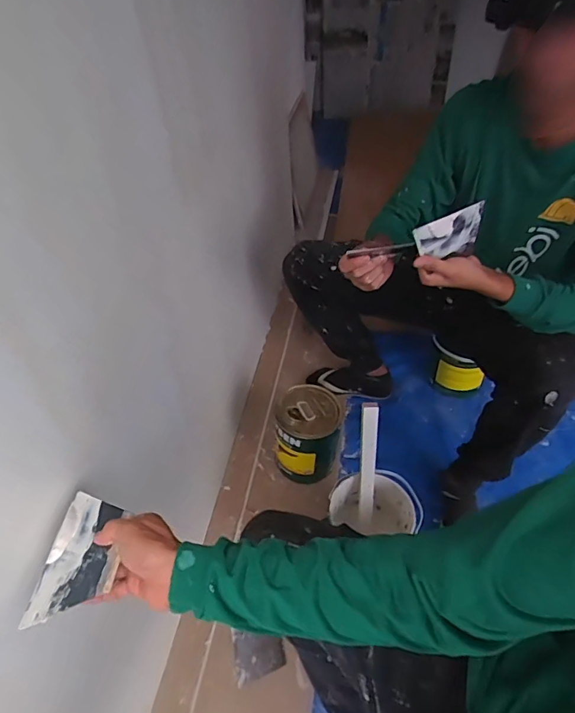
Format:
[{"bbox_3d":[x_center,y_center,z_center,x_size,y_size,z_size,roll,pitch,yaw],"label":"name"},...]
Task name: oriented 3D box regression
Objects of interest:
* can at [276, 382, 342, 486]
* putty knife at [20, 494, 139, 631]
[{"bbox_3d":[0.055,0.201,1.182,0.154,0.213,0.160,-2,42,2],"label":"can"},{"bbox_3d":[-0.220,0.213,0.500,0.094,0.012,0.135,-11,45,17],"label":"putty knife"}]

